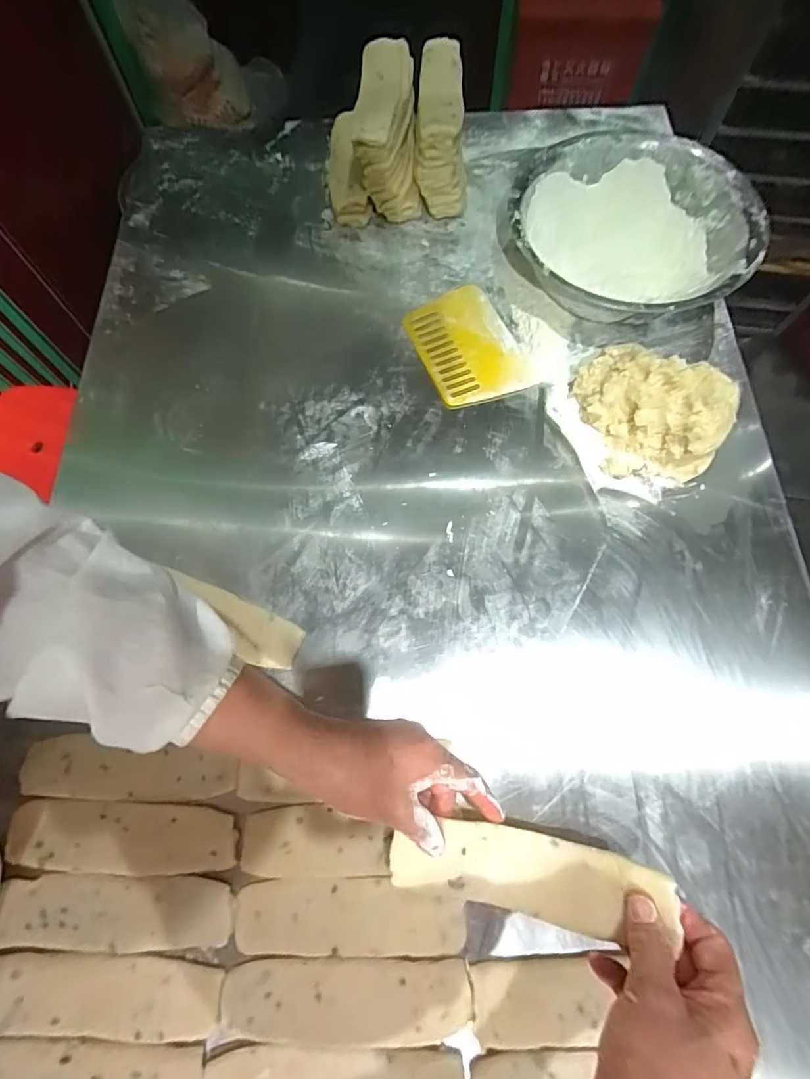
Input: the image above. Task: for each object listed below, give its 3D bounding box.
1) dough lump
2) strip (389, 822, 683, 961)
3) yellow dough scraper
[{"bbox_3d":[0.268,-0.142,0.519,0.129,0.072,0.149,-14,70,-4],"label":"dough lump"},{"bbox_3d":[0.084,0.238,0.342,0.184,0.035,0.055,0,70,14],"label":"strip"},{"bbox_3d":[0.076,-0.238,0.595,0.119,0.005,0.170,-24,71,-7],"label":"yellow dough scraper"}]

